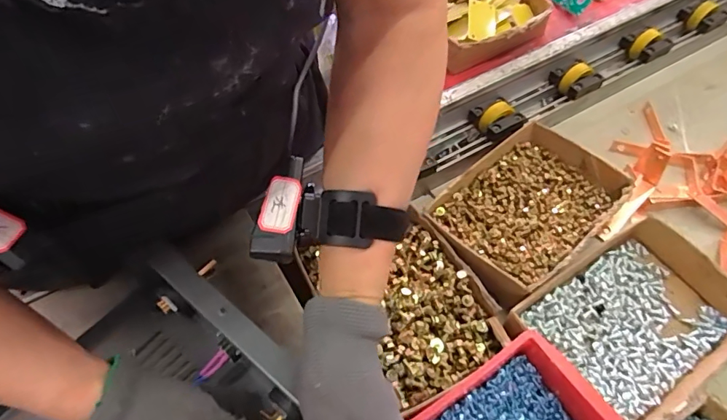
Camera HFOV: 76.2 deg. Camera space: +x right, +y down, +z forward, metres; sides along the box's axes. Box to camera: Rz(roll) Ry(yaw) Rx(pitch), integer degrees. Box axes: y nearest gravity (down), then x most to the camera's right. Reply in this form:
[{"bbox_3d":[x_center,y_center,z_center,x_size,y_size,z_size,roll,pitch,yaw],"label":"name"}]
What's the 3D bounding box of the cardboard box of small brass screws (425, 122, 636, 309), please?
[{"bbox_3d":[0.188,-0.001,0.549,0.231,0.040,0.151,-35,62,-21],"label":"cardboard box of small brass screws"}]

